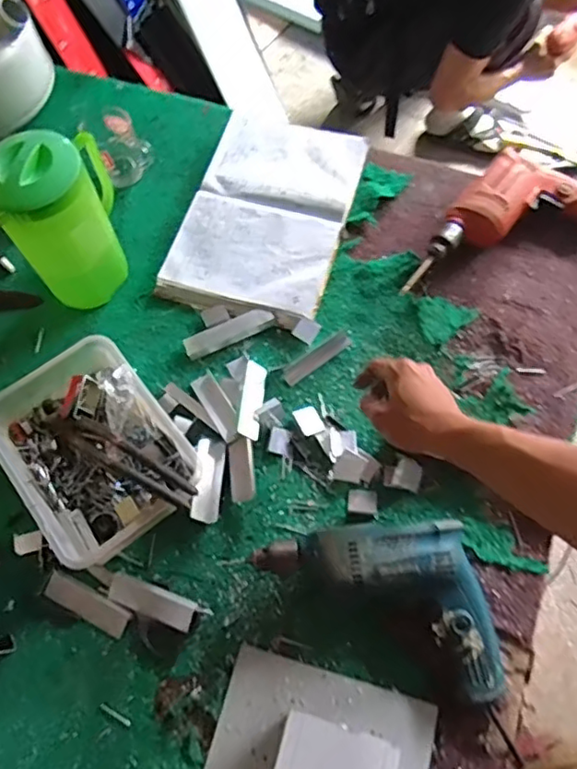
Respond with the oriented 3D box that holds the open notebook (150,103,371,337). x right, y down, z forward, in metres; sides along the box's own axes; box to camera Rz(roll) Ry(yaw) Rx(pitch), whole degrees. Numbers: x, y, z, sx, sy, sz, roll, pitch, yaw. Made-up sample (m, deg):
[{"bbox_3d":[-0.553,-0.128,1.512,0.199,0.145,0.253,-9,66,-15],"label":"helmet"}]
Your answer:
[{"bbox_3d":[-0.026,-0.239,0.818,0.206,0.025,0.328,15,68,8],"label":"open notebook"}]

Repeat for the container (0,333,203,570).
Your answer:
[{"bbox_3d":[-0.216,0.071,0.665,0.171,0.066,0.238,-36,70,-13],"label":"container"}]

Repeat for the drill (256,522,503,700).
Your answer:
[{"bbox_3d":[0.112,0.189,0.606,0.257,0.062,0.137,29,71,14],"label":"drill"}]

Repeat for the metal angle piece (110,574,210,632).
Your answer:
[{"bbox_3d":[-0.135,0.224,0.618,0.104,0.016,0.030,19,69,10],"label":"metal angle piece"}]

